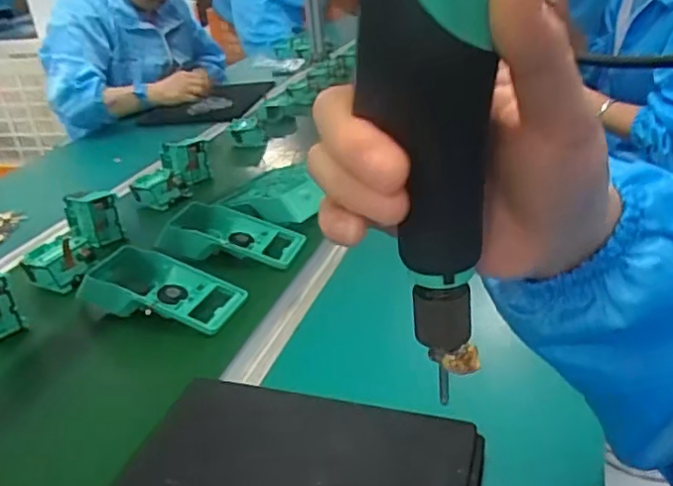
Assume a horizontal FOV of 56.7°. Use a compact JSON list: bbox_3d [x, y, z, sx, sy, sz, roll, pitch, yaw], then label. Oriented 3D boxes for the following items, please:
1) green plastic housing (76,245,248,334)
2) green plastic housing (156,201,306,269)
[{"bbox_3d":[-0.212,0.053,0.727,0.198,0.059,0.108,3,22,25],"label":"green plastic housing"},{"bbox_3d":[-0.137,-0.013,0.833,0.175,0.063,0.092,-1,21,15],"label":"green plastic housing"}]

